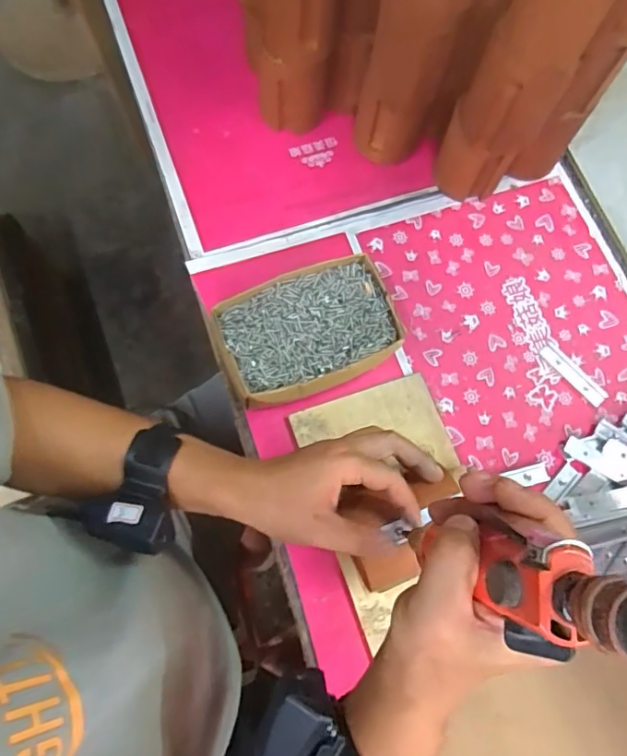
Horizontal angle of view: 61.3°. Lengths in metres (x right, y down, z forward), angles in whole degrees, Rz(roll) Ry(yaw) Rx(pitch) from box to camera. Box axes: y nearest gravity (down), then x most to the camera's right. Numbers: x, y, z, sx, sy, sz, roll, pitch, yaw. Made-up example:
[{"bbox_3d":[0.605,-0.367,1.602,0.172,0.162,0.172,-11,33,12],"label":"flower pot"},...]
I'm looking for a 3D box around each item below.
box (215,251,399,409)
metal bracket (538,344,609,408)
[{"bbox_3d":[-0.006,-0.044,0.539,0.178,0.052,0.117,-20,75,-7],"label":"box"},{"bbox_3d":[0.279,-0.004,0.567,0.020,0.004,0.081,-41,78,-12],"label":"metal bracket"}]

